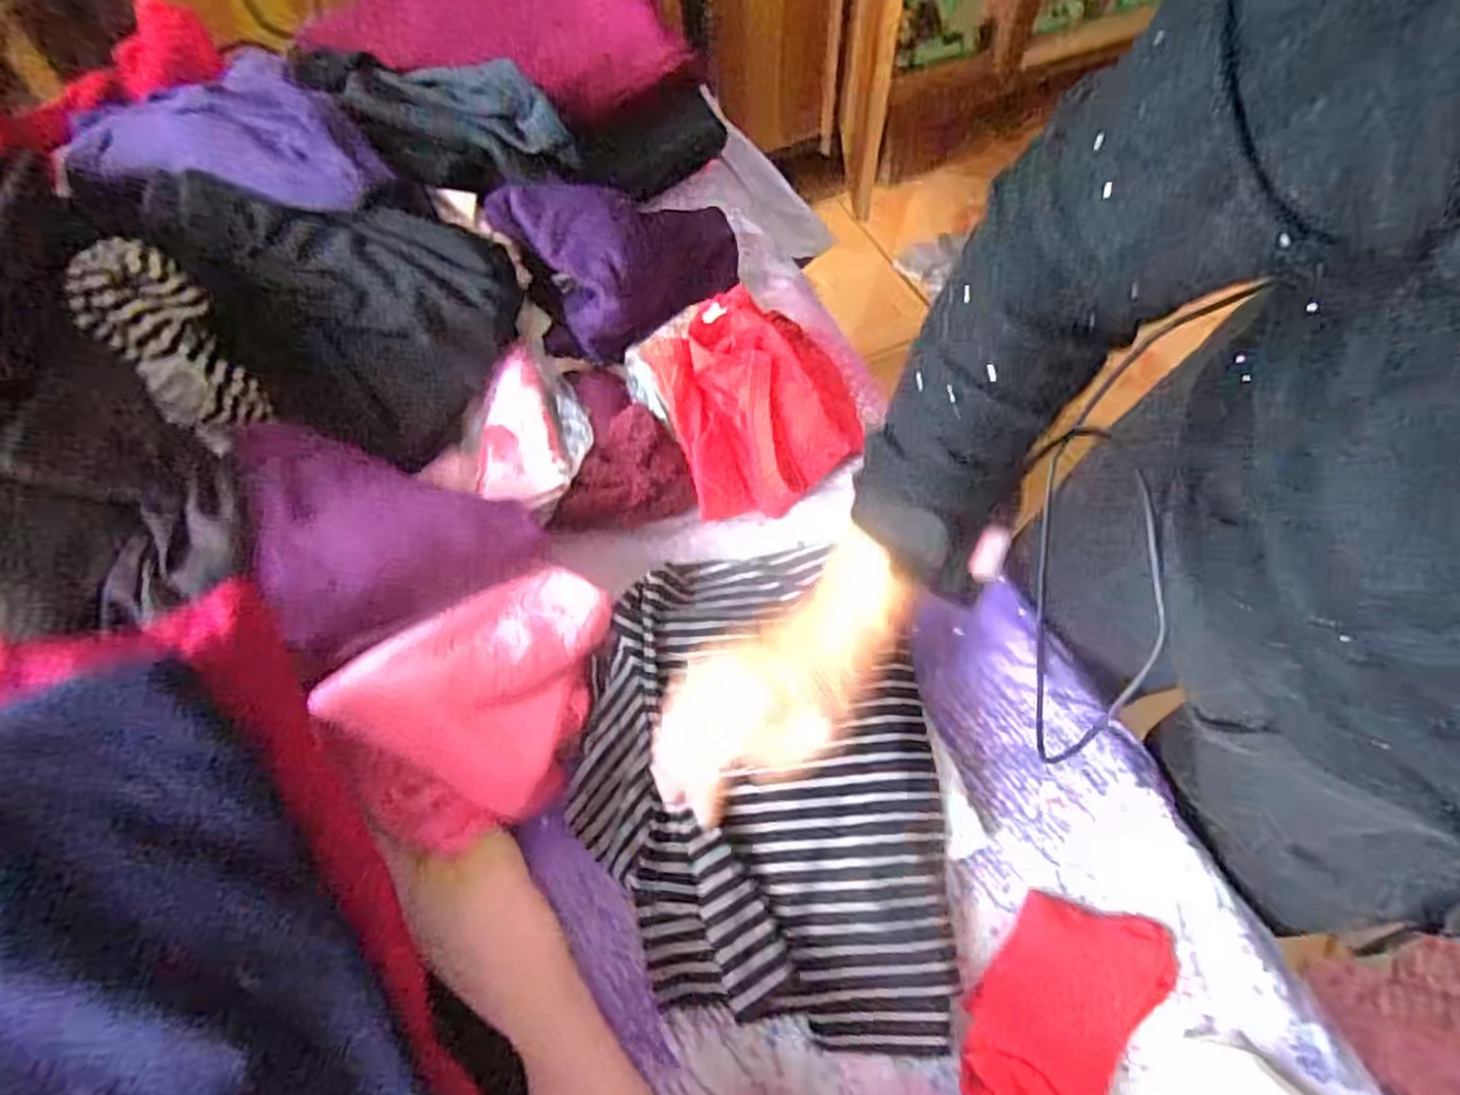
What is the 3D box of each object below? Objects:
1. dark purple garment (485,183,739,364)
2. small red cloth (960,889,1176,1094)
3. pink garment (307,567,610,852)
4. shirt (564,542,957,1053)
[{"bbox_3d":[-0.078,-0.272,0.718,0.232,0.091,0.160,-25,62,-13],"label":"dark purple garment"},{"bbox_3d":[0.207,0.285,0.483,0.092,0.019,0.157,37,66,21],"label":"small red cloth"},{"bbox_3d":[-0.156,0.097,0.522,0.191,0.075,0.138,-37,65,-19],"label":"pink garment"},{"bbox_3d":[0.023,0.150,0.541,0.252,0.043,0.317,4,59,3],"label":"shirt"}]

